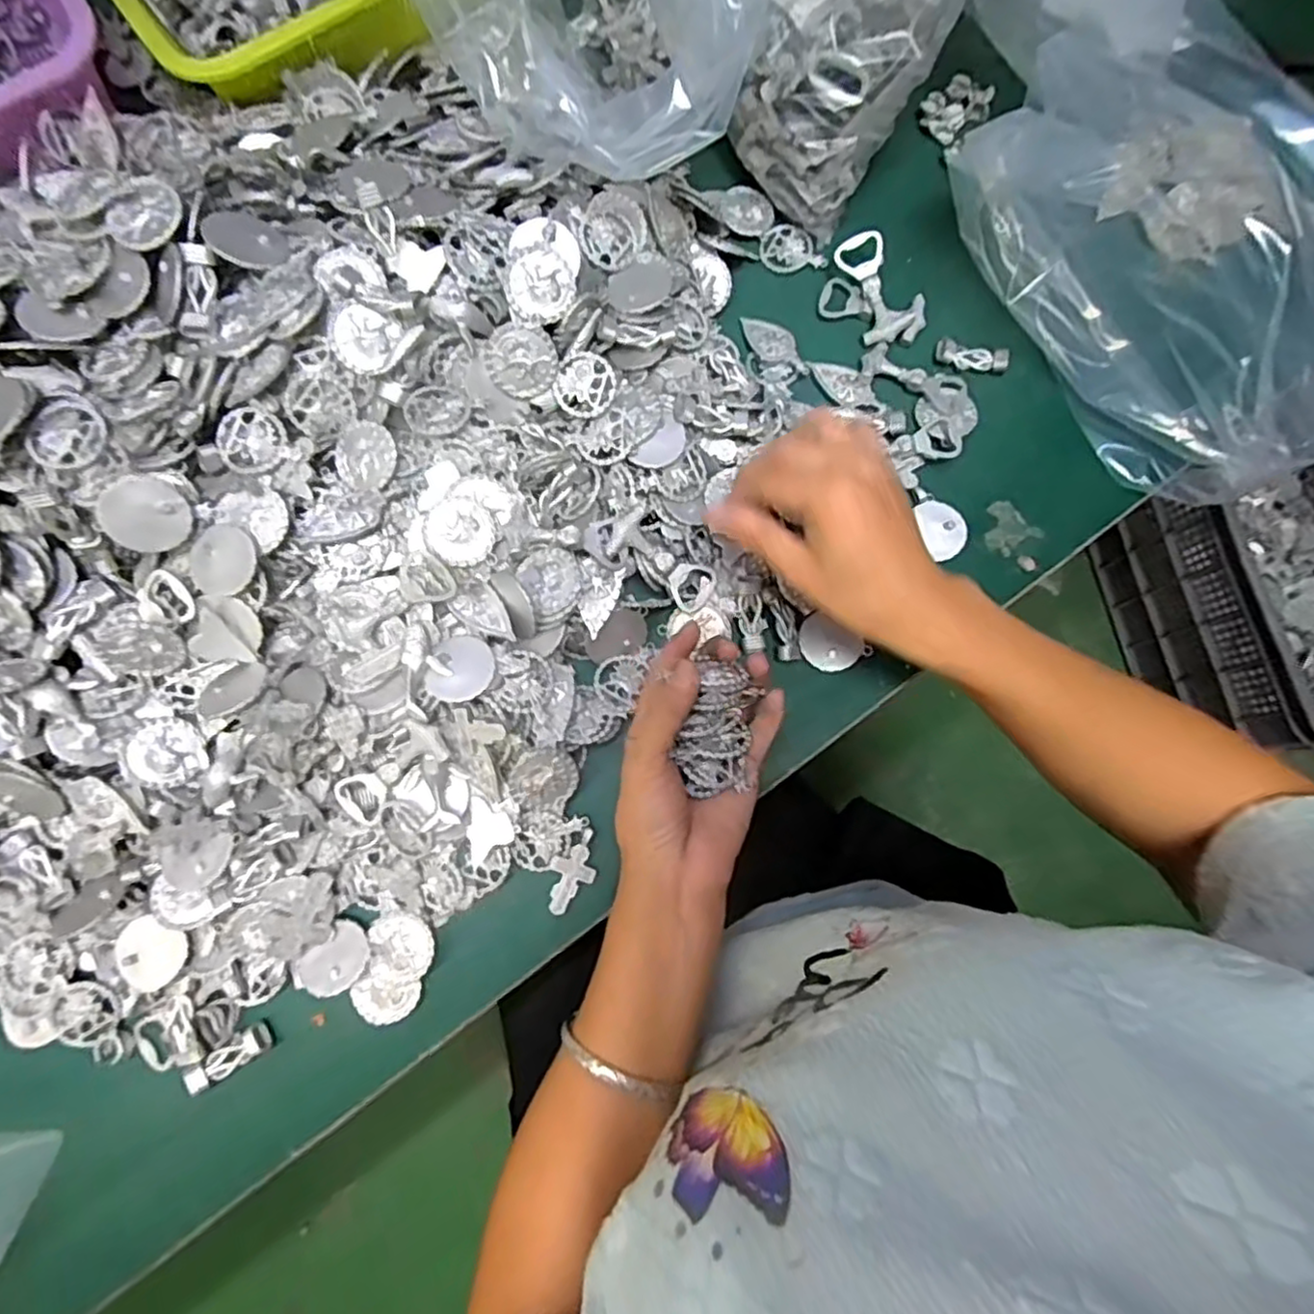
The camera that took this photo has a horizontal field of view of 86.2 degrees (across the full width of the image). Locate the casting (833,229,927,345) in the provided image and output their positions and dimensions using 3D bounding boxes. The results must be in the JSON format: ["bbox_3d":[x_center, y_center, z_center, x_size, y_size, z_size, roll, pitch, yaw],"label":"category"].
[{"bbox_3d":[0.146,-0.238,0.451,0.043,0.019,0.072,-19,80,-5],"label":"casting"}]

